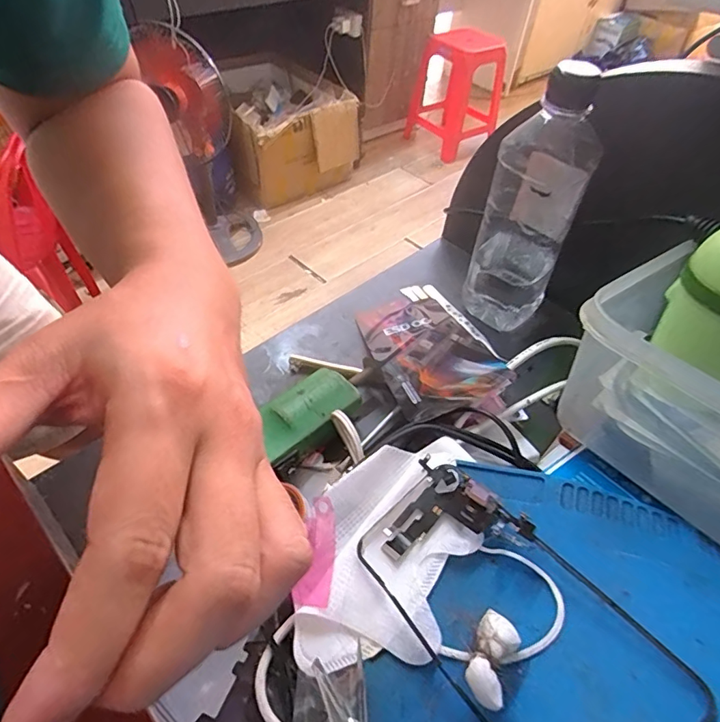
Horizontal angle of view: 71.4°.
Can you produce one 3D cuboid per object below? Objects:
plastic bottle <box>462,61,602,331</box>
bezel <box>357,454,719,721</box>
[{"bbox_3d":[0.129,-0.114,0.383,0.065,0.193,0.058,21,50,14],"label":"plastic bottle"},{"bbox_3d":[0.064,0.112,0.226,0.075,0.012,0.157,-40,49,-10],"label":"bezel"}]

